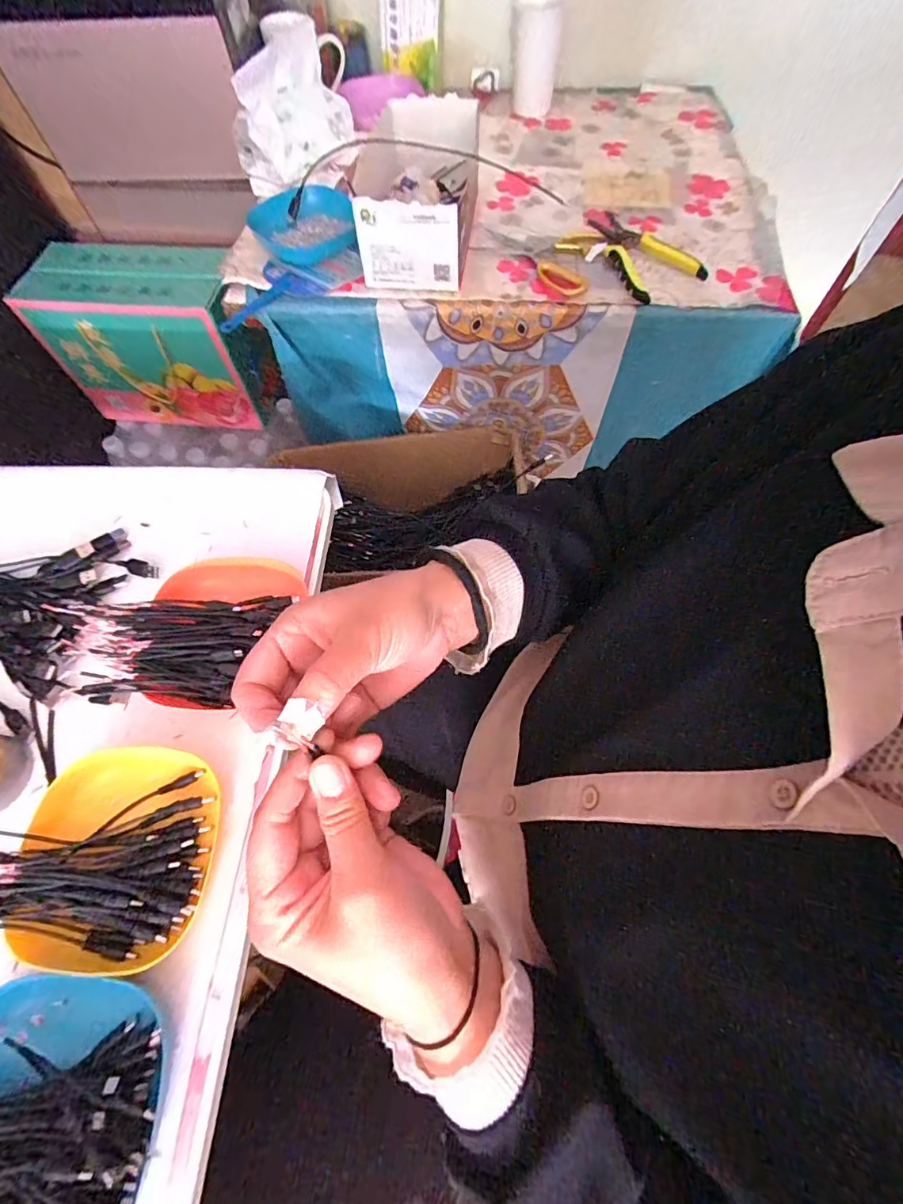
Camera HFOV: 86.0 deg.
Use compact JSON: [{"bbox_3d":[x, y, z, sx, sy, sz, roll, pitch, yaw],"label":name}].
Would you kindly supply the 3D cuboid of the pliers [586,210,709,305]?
[{"bbox_3d":[0.254,-0.455,0.628,0.116,0.022,0.161,-21,66,-9],"label":"pliers"}]

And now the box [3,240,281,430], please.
[{"bbox_3d":[-0.507,-0.466,0.861,0.324,0.237,0.167,4,65,3],"label":"box"}]

